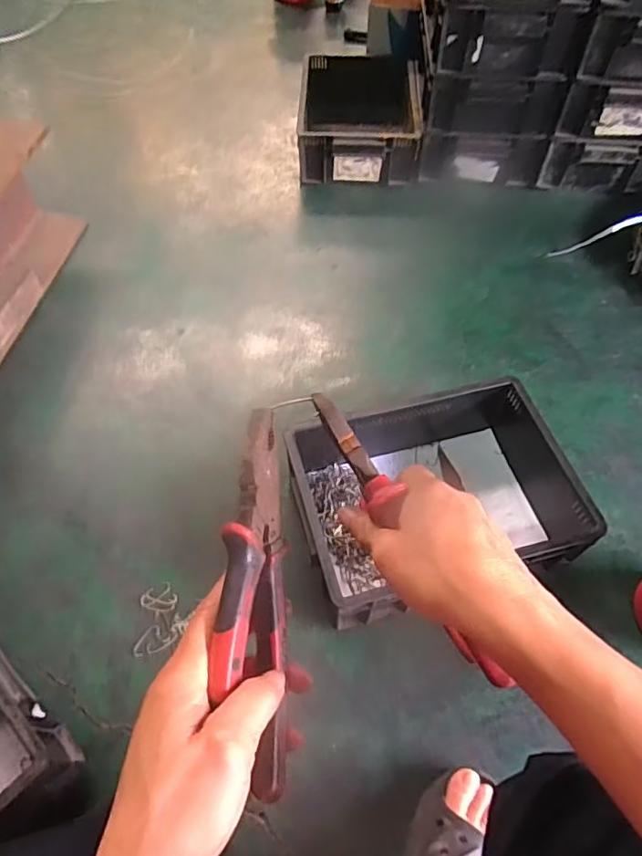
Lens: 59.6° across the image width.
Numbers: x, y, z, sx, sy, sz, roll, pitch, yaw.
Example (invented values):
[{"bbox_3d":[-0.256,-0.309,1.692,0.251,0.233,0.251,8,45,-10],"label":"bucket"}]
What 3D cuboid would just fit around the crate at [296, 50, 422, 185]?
[{"bbox_3d":[0.086,-0.706,1.282,0.258,0.132,0.371,2,57,1],"label":"crate"}]

